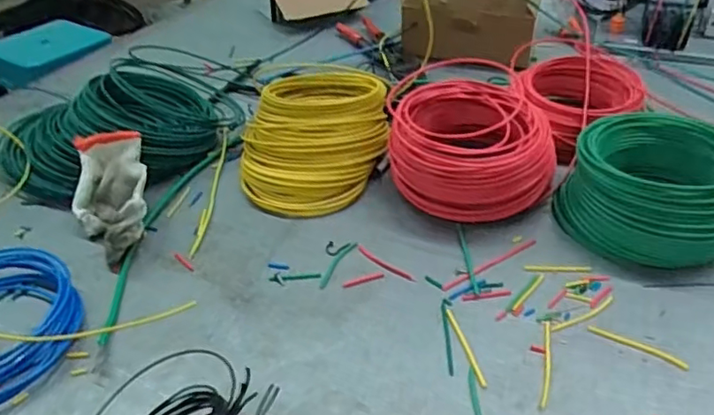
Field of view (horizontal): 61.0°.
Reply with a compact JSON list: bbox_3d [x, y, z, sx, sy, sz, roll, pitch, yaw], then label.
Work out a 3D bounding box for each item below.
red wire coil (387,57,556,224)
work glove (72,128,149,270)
[{"bbox_3d":[0.135,-0.060,0.707,0.185,0.104,0.176,9,39,14],"label":"red wire coil"},{"bbox_3d":[-0.275,-0.013,0.683,0.086,0.074,0.164,-17,40,-17],"label":"work glove"}]

